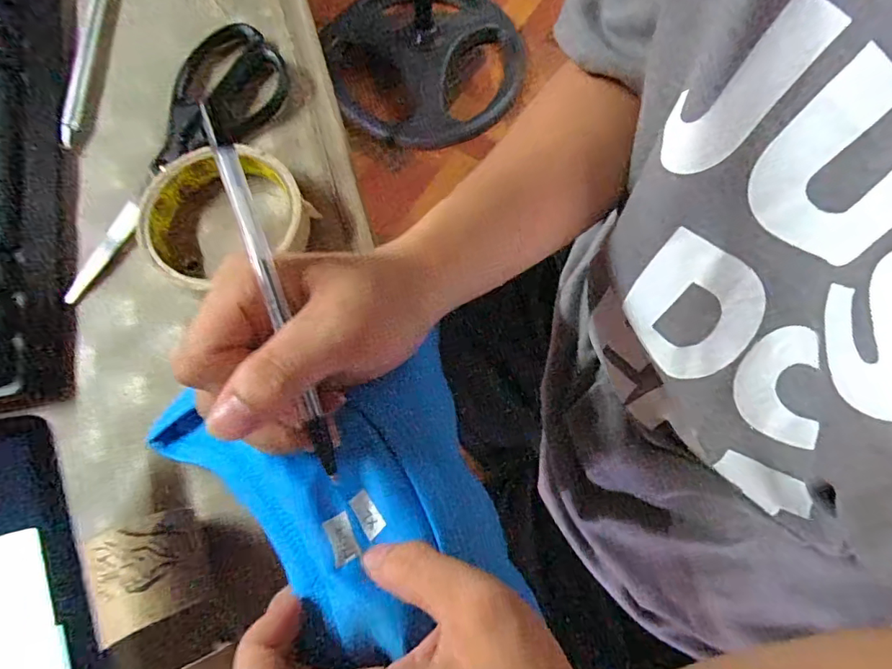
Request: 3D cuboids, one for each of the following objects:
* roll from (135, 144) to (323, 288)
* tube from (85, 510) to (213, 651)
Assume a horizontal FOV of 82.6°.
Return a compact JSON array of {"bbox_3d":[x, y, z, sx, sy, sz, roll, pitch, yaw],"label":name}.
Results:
[{"bbox_3d":[-0.124,-0.068,0.280,0.089,0.023,0.084,1,74,-2],"label":"roll"},{"bbox_3d":[-0.121,0.097,0.217,0.040,0.045,0.042,-16,75,-7],"label":"tube"}]

